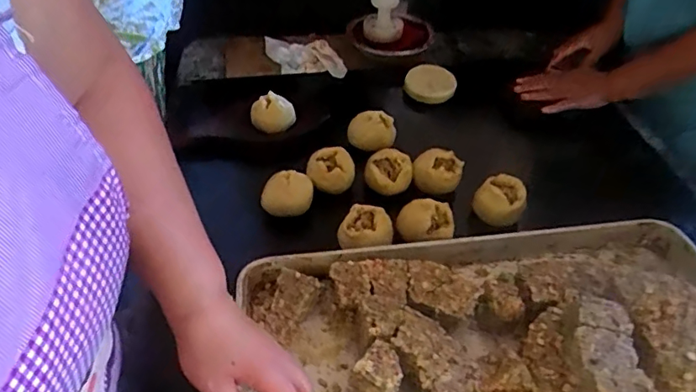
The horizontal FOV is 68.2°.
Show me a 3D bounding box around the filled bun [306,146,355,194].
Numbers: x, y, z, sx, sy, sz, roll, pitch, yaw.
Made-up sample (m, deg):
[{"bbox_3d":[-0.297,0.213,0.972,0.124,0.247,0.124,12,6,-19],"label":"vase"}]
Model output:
[{"bbox_3d":[-0.027,-0.040,0.809,0.074,0.045,0.067,0,46,-2],"label":"filled bun"}]

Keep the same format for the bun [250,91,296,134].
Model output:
[{"bbox_3d":[-0.129,-0.141,0.891,0.076,0.056,0.060,-7,46,-9],"label":"bun"}]

